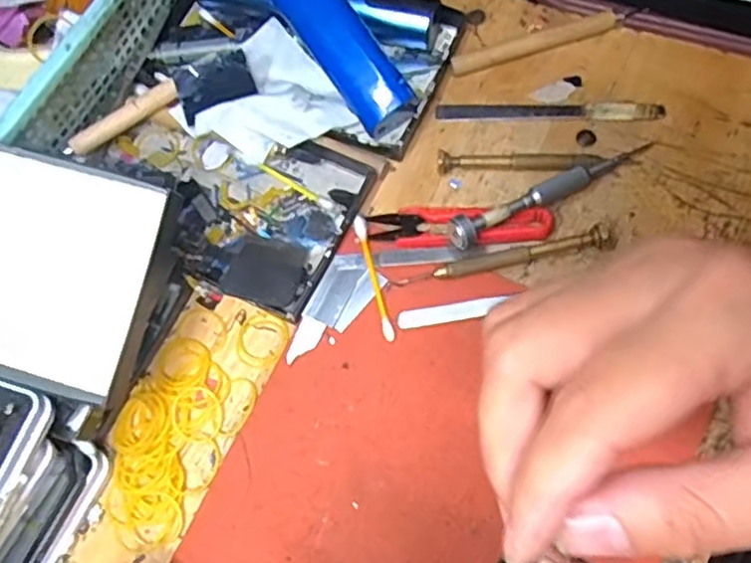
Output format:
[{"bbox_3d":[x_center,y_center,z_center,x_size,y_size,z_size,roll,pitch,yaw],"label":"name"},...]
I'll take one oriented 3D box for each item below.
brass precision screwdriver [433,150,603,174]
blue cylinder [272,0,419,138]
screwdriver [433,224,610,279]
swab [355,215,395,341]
[{"bbox_3d":[0.080,-0.068,0.384,0.089,0.012,0.013,2,70,1],"label":"brass precision screwdriver"},{"bbox_3d":[-0.028,-0.146,0.392,0.034,0.033,0.134,-37,91,-12],"label":"blue cylinder"},{"bbox_3d":[0.077,-0.015,0.361,0.091,0.014,0.010,-13,69,1],"label":"screwdriver"},{"bbox_3d":[-0.001,-0.002,0.368,0.007,0.004,0.071,-14,69,0],"label":"swab"}]

